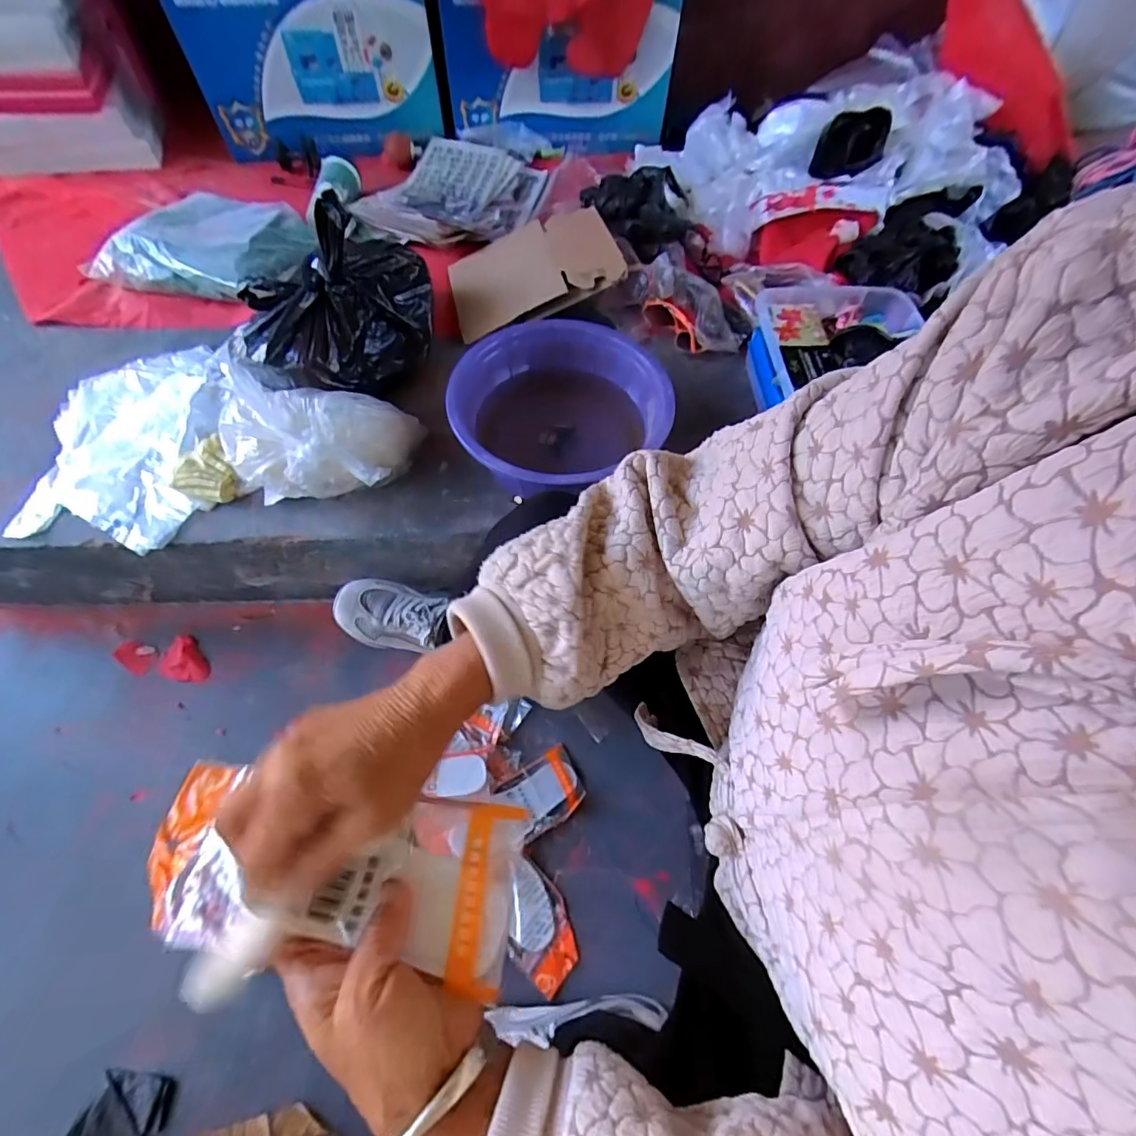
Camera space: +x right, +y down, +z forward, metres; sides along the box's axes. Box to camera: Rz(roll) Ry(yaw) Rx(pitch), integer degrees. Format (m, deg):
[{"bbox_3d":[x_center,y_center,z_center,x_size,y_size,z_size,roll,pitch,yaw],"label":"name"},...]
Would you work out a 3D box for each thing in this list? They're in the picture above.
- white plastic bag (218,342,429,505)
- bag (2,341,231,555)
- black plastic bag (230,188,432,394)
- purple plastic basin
[{"bbox_3d":[-0.306,-0.163,0.647,0.221,0.159,0.121,-6,62,-6],"label":"white plastic bag"},{"bbox_3d":[-0.614,-0.184,0.717,0.231,0.031,0.352,-4,61,-5],"label":"bag"},{"bbox_3d":[-0.332,-0.367,0.710,0.276,0.203,0.207,-9,62,-8],"label":"black plastic bag"},{"bbox_3d":[-0.009,-0.208,0.700,0.270,0.093,0.276,1,61,-2],"label":"purple plastic basin"}]

